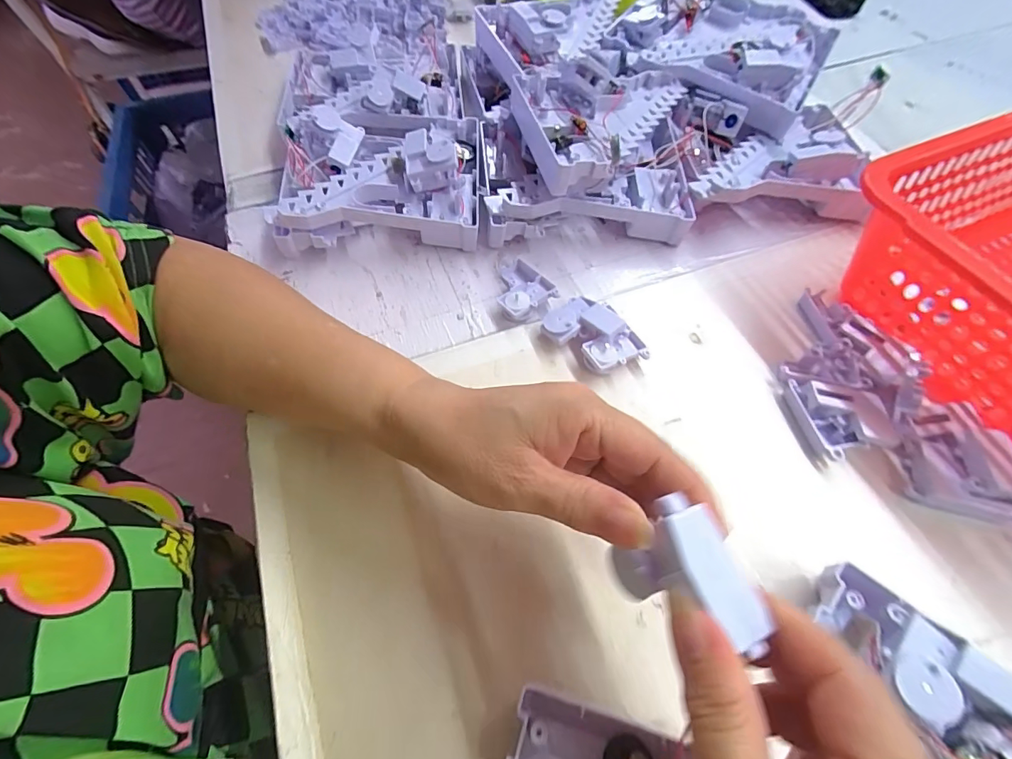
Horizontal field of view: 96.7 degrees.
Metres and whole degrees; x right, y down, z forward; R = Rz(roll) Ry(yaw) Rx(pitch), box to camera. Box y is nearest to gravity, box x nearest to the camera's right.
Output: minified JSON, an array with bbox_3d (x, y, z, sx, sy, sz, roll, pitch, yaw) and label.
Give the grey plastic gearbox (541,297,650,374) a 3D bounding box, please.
[{"bbox_3d":[0.060,-0.029,0.308,0.043,0.021,0.067,-40,65,-21],"label":"grey plastic gearbox"}]

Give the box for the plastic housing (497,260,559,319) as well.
[{"bbox_3d":[0.010,-0.069,0.338,0.039,0.013,0.049,-27,61,-15],"label":"plastic housing"}]

